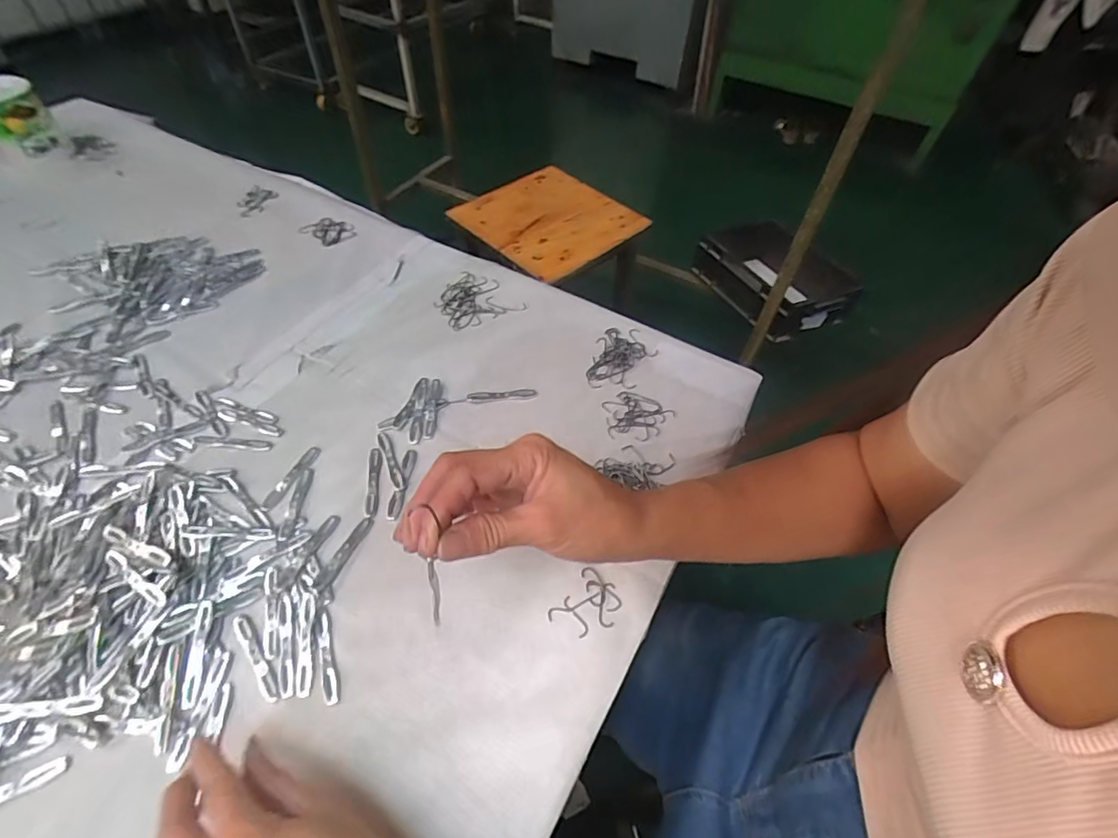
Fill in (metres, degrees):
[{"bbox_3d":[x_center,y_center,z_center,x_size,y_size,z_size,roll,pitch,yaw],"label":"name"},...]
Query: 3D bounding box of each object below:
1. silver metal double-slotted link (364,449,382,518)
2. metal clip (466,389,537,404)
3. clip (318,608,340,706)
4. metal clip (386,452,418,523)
[{"bbox_3d":[-0.165,0.054,0.454,0.011,0.004,0.071,-4,54,-7],"label":"silver metal double-slotted link"},{"bbox_3d":[-0.058,-0.024,0.520,0.069,0.004,0.011,-5,54,-8],"label":"metal clip"},{"bbox_3d":[-0.168,0.169,0.368,0.011,0.004,0.066,-17,56,-16],"label":"clip"},{"bbox_3d":[-0.139,0.057,0.454,0.013,0.004,0.072,5,53,0],"label":"metal clip"}]

